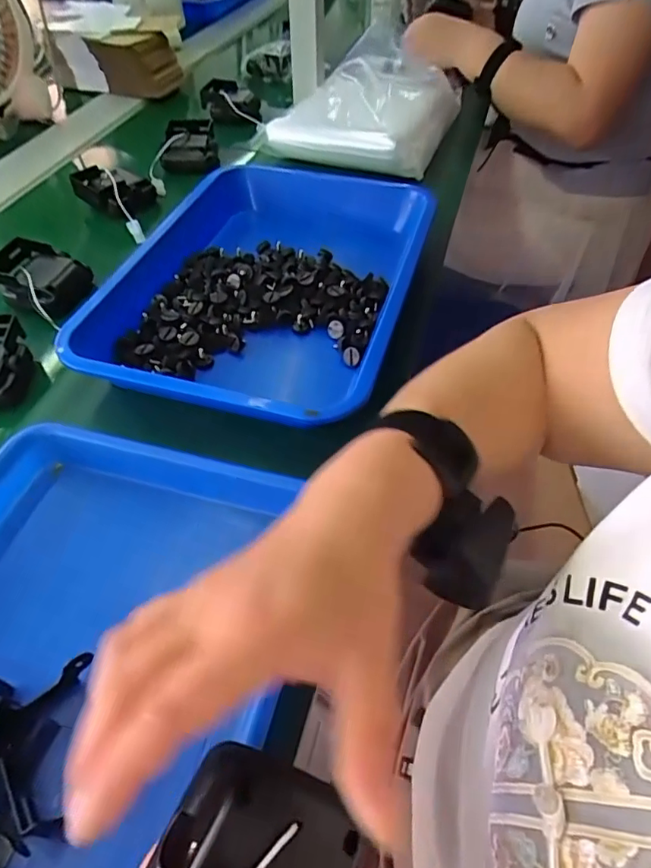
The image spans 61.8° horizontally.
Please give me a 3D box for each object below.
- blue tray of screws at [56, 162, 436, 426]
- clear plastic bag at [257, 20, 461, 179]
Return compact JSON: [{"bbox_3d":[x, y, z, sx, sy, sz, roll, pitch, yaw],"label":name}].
[{"bbox_3d":[-0.063,-0.142,0.543,0.266,0.080,0.356,11,52,11],"label":"blue tray of screws"},{"bbox_3d":[0.066,-0.480,0.774,0.229,0.089,0.297,16,53,14],"label":"clear plastic bag"}]

